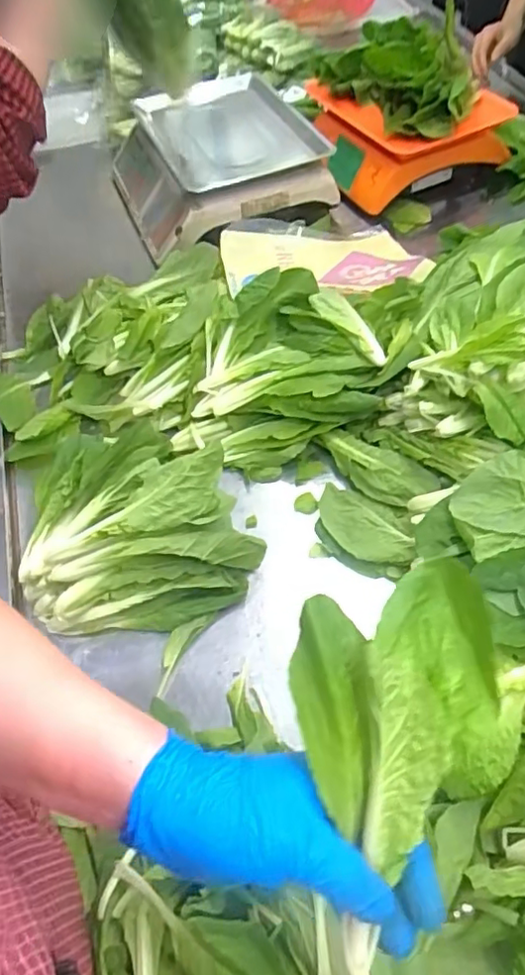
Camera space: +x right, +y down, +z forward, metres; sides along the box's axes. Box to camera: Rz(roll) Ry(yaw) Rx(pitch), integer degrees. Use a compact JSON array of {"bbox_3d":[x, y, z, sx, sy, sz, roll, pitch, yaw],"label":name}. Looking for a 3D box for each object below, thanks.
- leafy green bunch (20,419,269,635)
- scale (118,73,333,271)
[{"bbox_3d":[-0.135,0.032,0.618,0.220,0.104,0.208,-16,55,-7],"label":"leafy green bunch"},{"bbox_3d":[-0.088,-0.572,1.047,0.316,0.131,0.368,-20,56,-10],"label":"scale"}]

